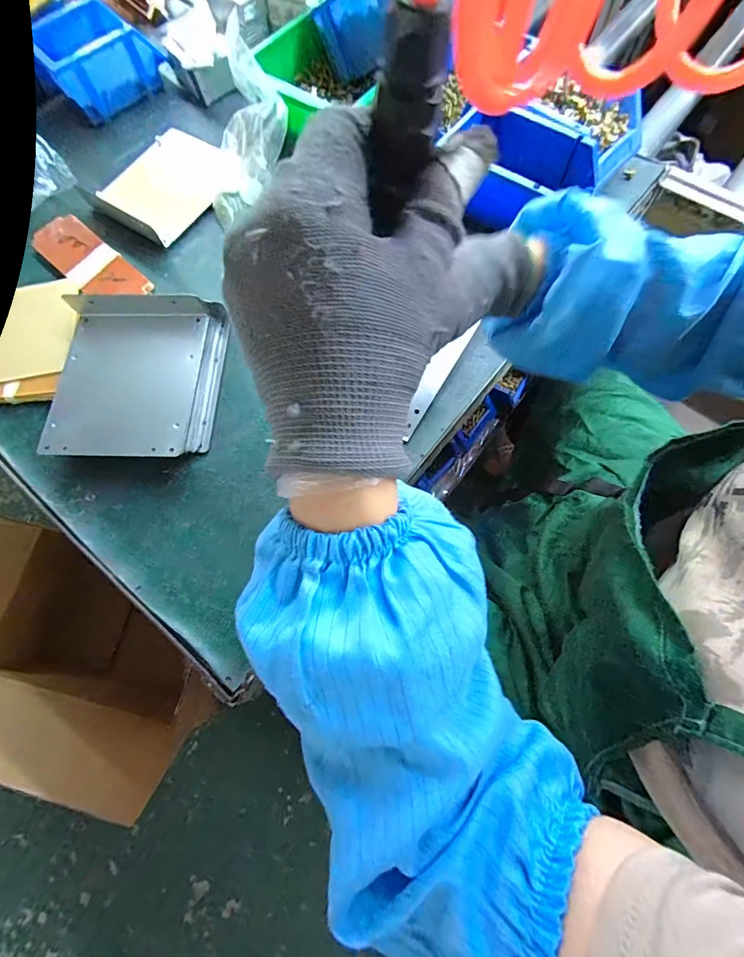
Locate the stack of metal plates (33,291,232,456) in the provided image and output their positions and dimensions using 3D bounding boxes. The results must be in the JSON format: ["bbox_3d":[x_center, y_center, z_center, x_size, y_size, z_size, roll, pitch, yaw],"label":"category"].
[{"bbox_3d":[-0.238,-0.101,0.410,0.154,0.051,0.172,4,72,3],"label":"stack of metal plates"}]

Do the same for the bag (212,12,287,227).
[{"bbox_3d":[-0.144,-0.399,0.480,0.088,0.060,0.192,11,104,6],"label":"bag"}]

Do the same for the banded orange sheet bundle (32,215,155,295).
[{"bbox_3d":[-0.337,-0.258,0.484,0.171,0.014,0.062,40,78,13],"label":"banded orange sheet bundle"}]

